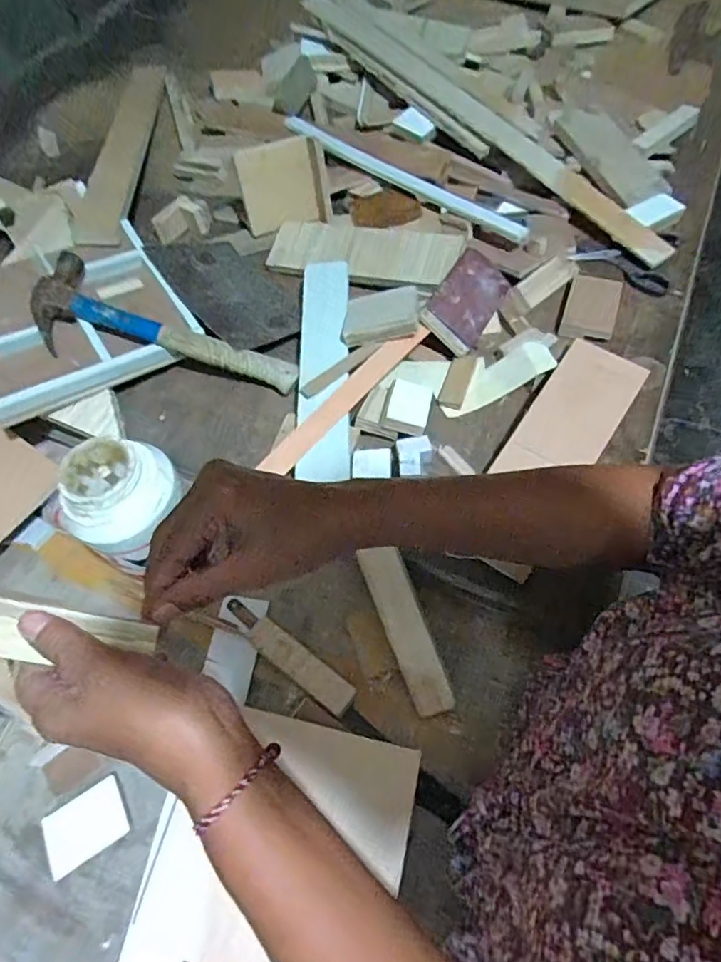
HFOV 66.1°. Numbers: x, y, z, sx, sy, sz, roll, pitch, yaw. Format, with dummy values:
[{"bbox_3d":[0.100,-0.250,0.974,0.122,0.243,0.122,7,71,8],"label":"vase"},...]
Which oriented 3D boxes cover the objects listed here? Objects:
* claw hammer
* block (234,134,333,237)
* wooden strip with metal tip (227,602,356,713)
[{"bbox_3d":[-0.204,-0.150,0.581,0.283,0.032,0.107,20,63,1],"label":"claw hammer"},{"bbox_3d":[-0.095,-0.364,0.682,0.103,0.097,0.011,-11,46,1],"label":"block"},{"bbox_3d":[-0.063,0.150,0.485,0.135,0.011,0.026,32,68,22],"label":"wooden strip with metal tip"}]

